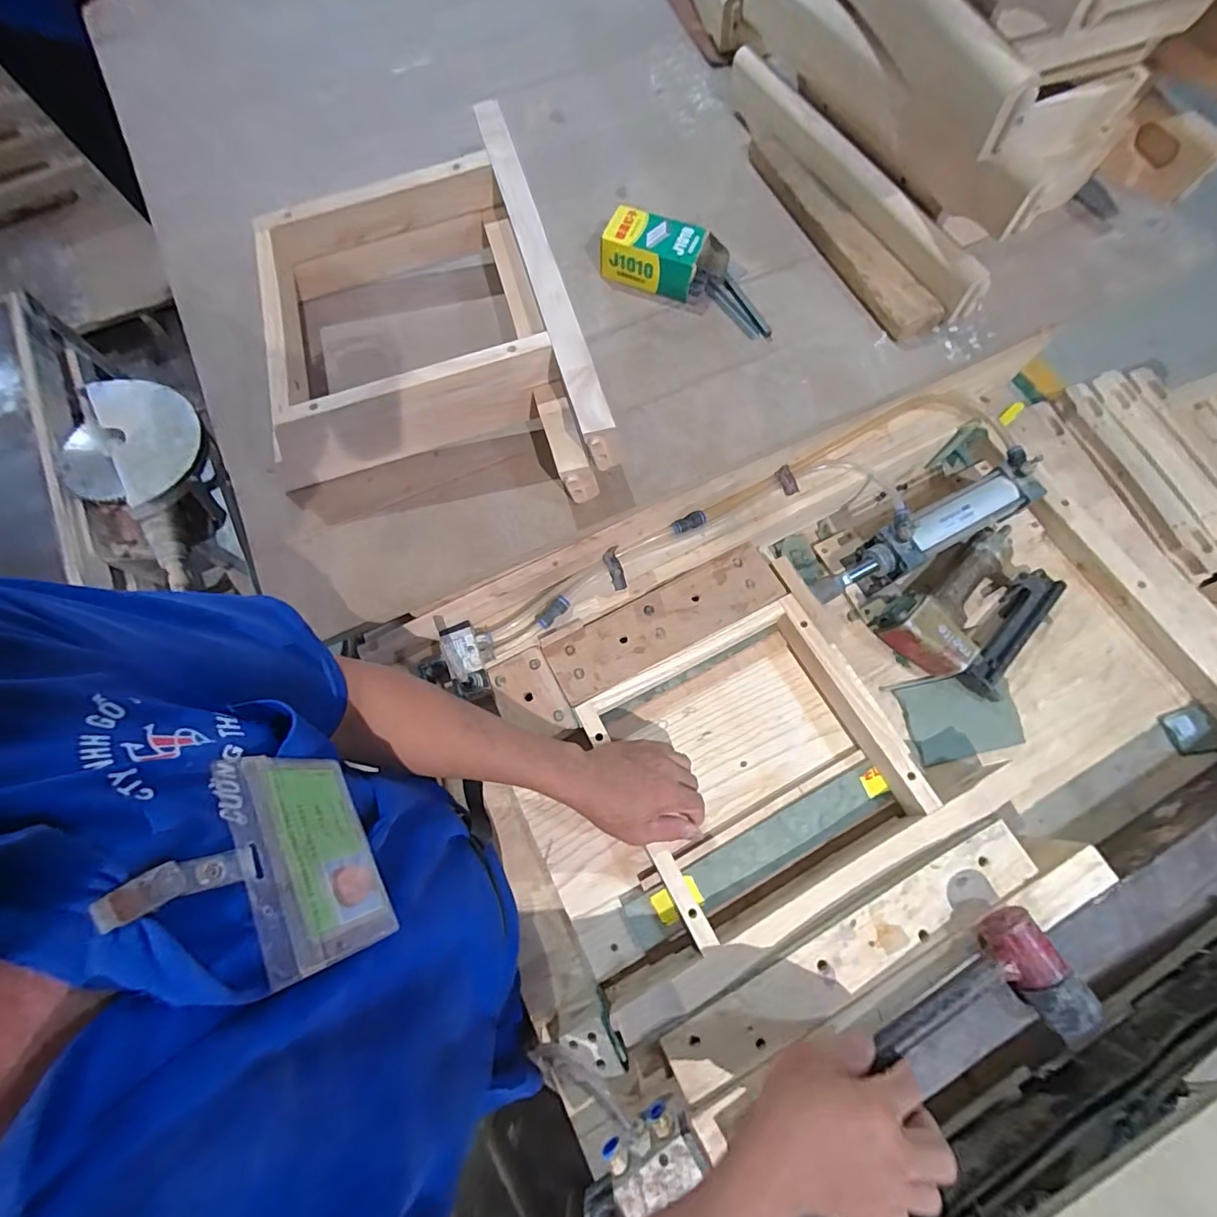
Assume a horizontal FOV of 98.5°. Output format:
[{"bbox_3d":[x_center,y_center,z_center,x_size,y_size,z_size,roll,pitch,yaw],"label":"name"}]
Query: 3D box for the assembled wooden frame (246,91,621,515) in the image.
[{"bbox_3d":[-0.211,-0.294,0.569,0.331,0.119,0.440,-16,72,-5],"label":"assembled wooden frame"}]

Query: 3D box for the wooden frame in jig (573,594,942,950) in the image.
[{"bbox_3d":[0.160,0.160,0.584,0.307,0.055,0.267,-27,73,-8],"label":"wooden frame in jig"}]

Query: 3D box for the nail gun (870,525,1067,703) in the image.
[{"bbox_3d":[0.463,-0.005,0.659,0.159,0.060,0.215,42,77,13],"label":"nail gun"}]

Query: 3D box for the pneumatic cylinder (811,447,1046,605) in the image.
[{"bbox_3d":[0.393,-0.092,0.664,0.318,0.084,0.068,-27,73,-8],"label":"pneumatic cylinder"}]

